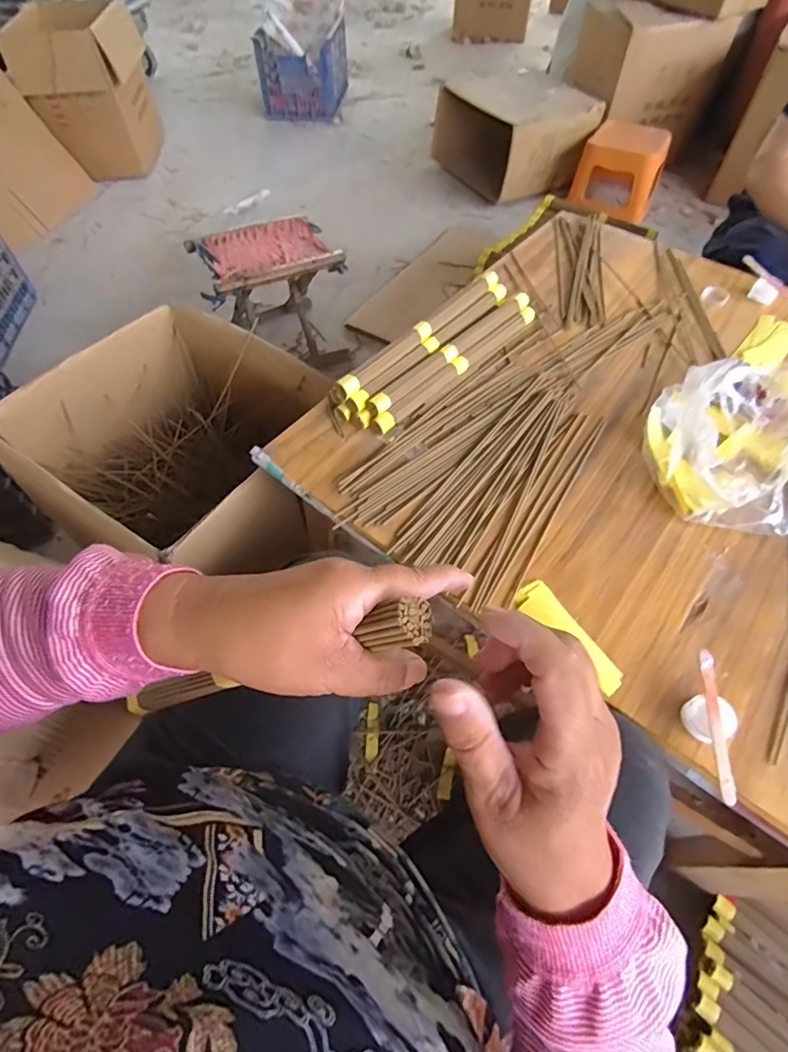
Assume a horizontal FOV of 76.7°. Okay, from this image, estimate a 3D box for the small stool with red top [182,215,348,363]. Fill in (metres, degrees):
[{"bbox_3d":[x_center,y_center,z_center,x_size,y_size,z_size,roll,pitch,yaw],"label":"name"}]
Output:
[{"bbox_3d":[-0.309,-0.591,1.288,0.324,0.273,0.247,-23,60,-14],"label":"small stool with red top"}]

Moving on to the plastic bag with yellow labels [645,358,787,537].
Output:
[{"bbox_3d":[0.419,-0.102,0.563,0.230,0.093,0.212,2,59,1],"label":"plastic bag with yellow labels"}]

